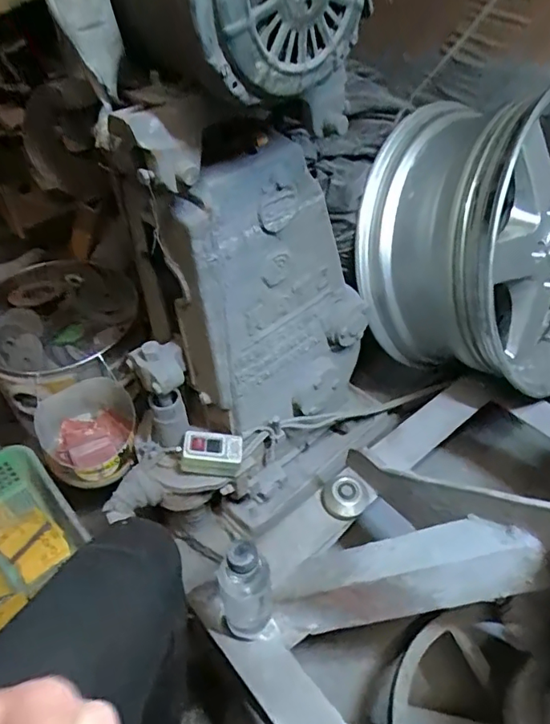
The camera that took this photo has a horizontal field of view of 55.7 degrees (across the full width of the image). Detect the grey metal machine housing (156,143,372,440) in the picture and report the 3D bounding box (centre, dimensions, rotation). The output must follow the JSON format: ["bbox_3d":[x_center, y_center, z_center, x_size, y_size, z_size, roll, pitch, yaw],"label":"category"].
[{"bbox_3d":[0.016,-0.069,0.686,0.285,0.406,0.069,-22,50,-18],"label":"grey metal machine housing"}]

